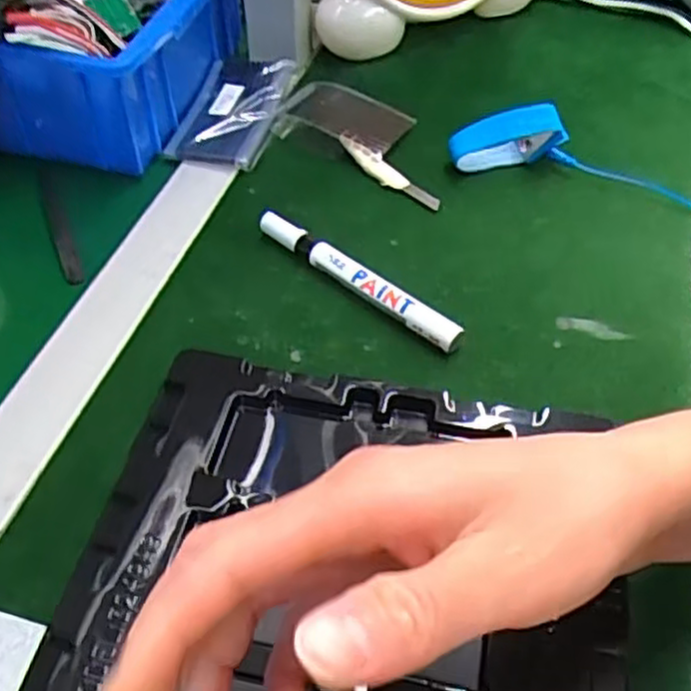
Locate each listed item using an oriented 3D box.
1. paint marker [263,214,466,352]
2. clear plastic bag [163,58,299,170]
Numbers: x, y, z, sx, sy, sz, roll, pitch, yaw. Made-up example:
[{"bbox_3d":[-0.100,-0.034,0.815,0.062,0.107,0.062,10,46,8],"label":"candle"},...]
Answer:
[{"bbox_3d":[0.004,-0.038,0.413,0.143,0.019,0.012,33,57,25],"label":"paint marker"},{"bbox_3d":[-0.079,-0.170,0.518,0.064,0.021,0.114,11,51,9],"label":"clear plastic bag"}]

